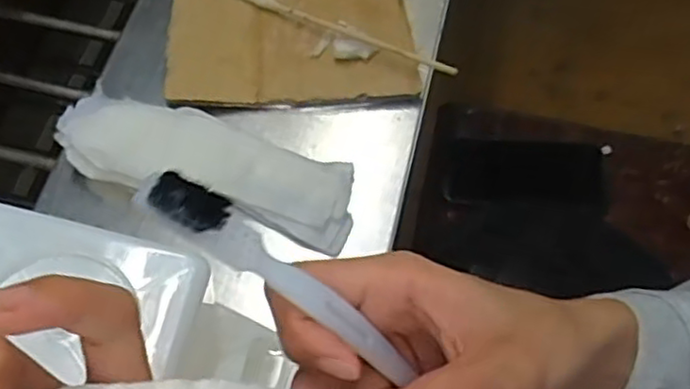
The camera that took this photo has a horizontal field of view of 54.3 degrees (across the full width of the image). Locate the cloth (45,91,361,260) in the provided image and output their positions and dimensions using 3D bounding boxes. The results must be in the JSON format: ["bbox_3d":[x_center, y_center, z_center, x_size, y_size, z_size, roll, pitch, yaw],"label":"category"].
[{"bbox_3d":[-0.096,-0.022,0.446,0.207,0.027,0.063,15,65,6],"label":"cloth"}]

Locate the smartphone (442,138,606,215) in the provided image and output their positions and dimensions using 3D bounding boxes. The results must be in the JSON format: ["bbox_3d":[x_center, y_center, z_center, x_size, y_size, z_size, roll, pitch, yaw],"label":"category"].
[{"bbox_3d":[0.191,-0.023,0.716,0.168,0.012,0.073,7,64,2],"label":"smartphone"}]

